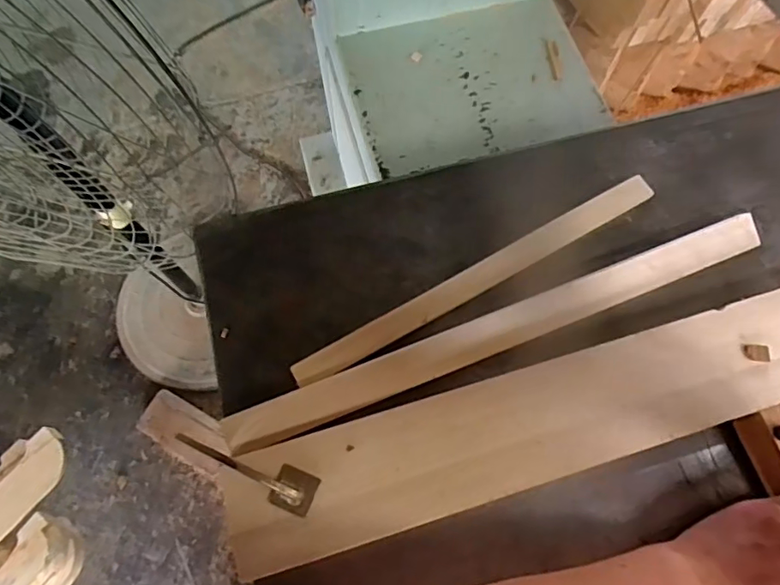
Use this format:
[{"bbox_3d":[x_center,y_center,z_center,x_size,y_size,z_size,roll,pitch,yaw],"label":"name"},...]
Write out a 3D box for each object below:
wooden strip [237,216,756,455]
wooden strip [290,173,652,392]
[{"bbox_3d":[0.096,0.029,0.429,0.458,0.021,0.029,-21,72,-7],"label":"wooden strip"},{"bbox_3d":[0.079,-0.014,0.450,0.345,0.013,0.027,-28,73,-9],"label":"wooden strip"}]

